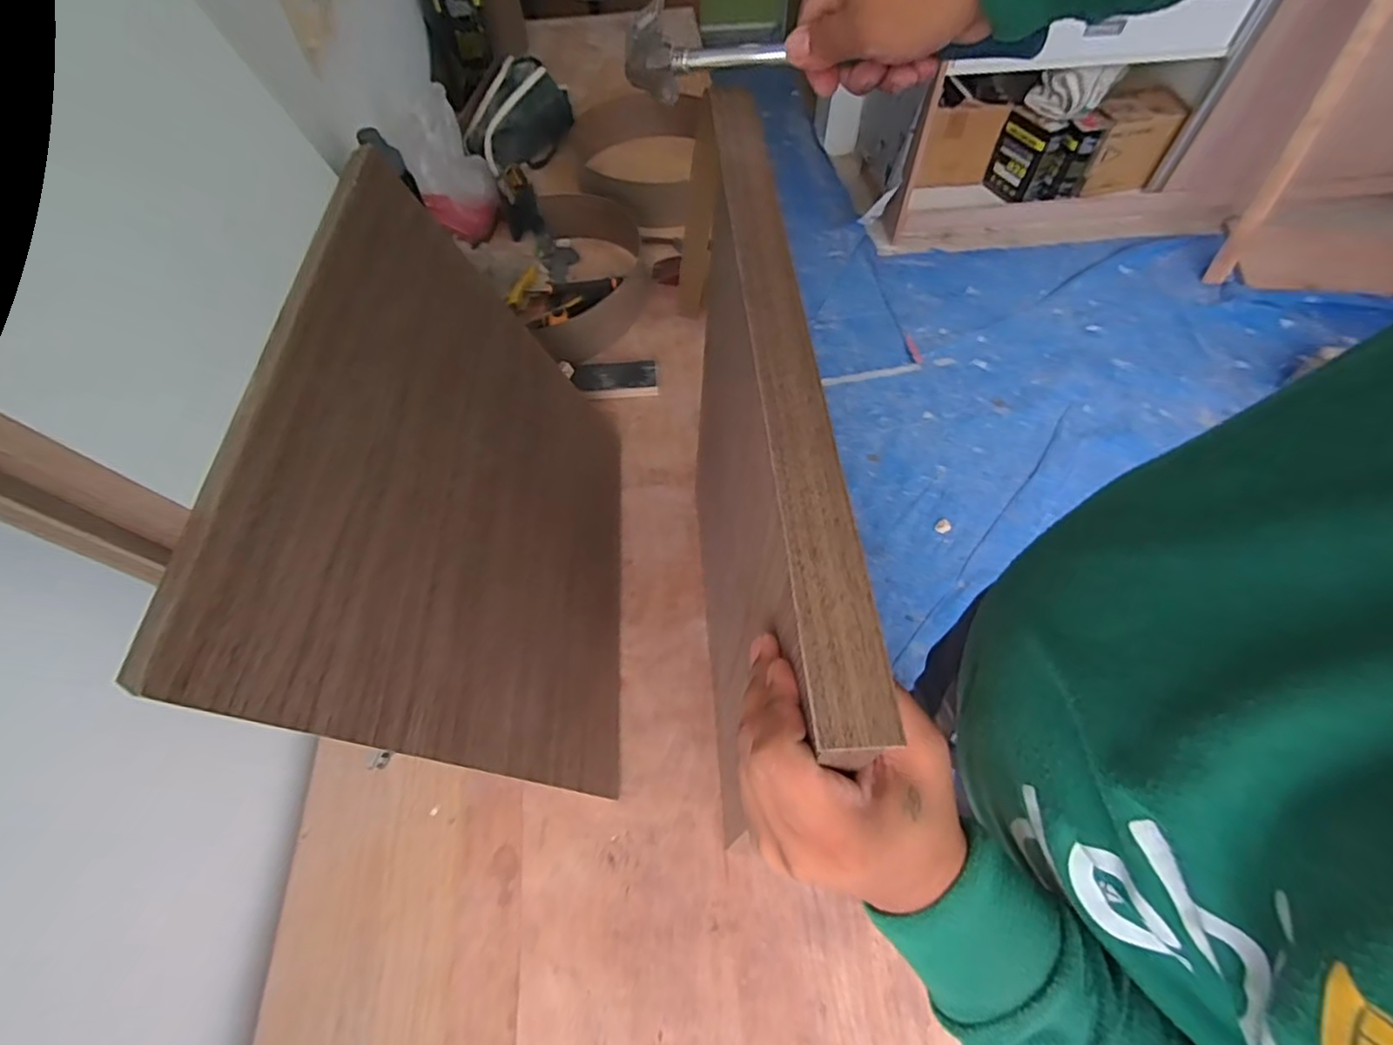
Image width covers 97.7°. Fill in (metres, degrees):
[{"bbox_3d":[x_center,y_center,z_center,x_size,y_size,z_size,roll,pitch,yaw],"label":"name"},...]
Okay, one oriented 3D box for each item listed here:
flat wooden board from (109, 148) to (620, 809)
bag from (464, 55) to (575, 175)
[{"bbox_3d":[-0.181,-0.022,0.564,0.017,0.437,0.462,-14,58,17],"label":"flat wooden board"},{"bbox_3d":[-0.371,-0.864,1.301,0.157,0.124,0.282,23,63,15],"label":"bag"}]

